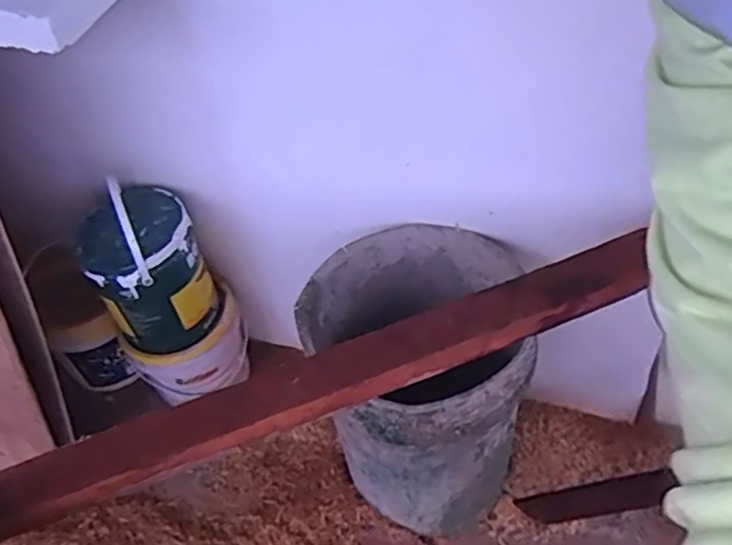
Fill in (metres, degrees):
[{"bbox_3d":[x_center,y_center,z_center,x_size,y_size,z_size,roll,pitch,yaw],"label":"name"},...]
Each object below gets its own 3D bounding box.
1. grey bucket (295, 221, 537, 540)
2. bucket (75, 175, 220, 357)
[{"bbox_3d":[0.085,0.166,0.981,0.292,0.376,0.289,-3,46,3],"label":"grey bucket"},{"bbox_3d":[-0.340,-0.009,1.078,0.163,0.240,0.181,-22,48,-14],"label":"bucket"}]

